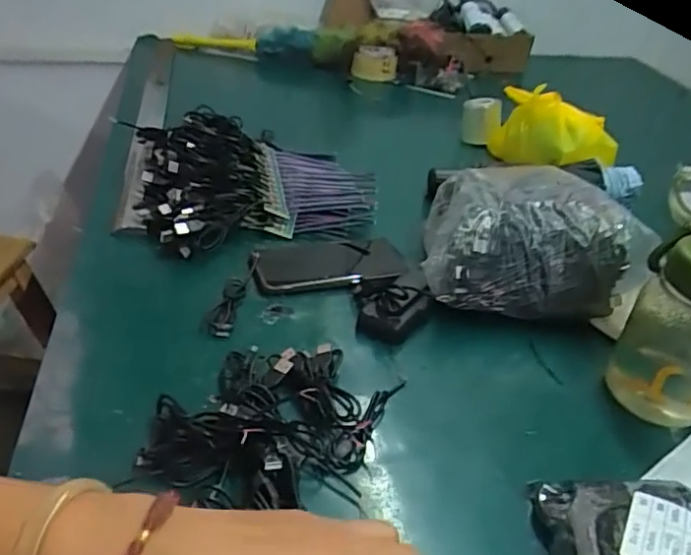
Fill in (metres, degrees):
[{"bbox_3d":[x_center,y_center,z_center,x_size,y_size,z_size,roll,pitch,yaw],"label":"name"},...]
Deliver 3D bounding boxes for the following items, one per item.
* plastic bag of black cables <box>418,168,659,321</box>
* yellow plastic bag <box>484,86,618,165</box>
[{"bbox_3d":[0.180,-0.038,0.626,0.205,0.114,0.154,3,34,-4],"label":"plastic bag of black cables"},{"bbox_3d":[0.294,-0.203,0.850,0.095,0.100,0.169,-13,39,-28],"label":"yellow plastic bag"}]

